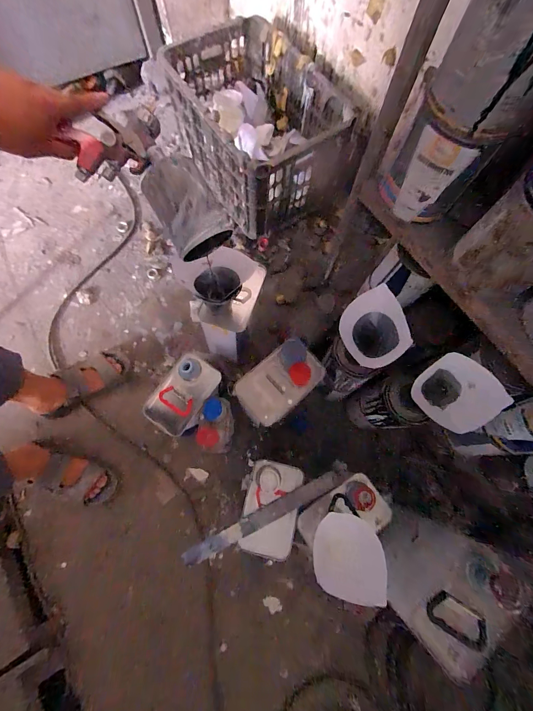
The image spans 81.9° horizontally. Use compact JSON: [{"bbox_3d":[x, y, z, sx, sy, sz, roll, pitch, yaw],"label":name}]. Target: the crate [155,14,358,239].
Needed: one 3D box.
[{"bbox_3d":[-0.026,-0.651,0.896,0.342,0.258,0.532,-30,76,-10],"label":"crate"}]

